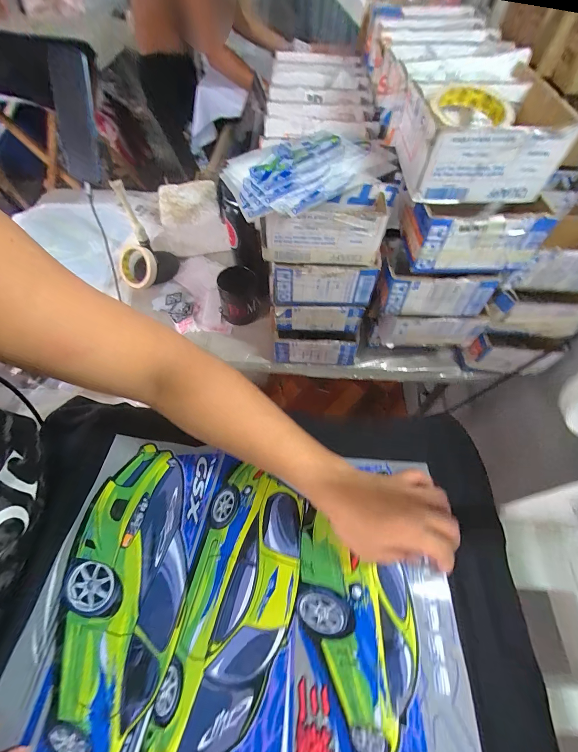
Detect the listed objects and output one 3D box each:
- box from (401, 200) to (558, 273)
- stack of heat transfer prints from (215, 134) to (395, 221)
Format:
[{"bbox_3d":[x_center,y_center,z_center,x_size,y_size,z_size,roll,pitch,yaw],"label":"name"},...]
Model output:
[{"bbox_3d":[0.229,-0.184,0.404,0.162,0.078,0.062,1,60,0],"label":"box"},{"bbox_3d":[0.028,-0.269,0.407,0.240,0.021,0.131,-32,65,-18],"label":"stack of heat transfer prints"}]

